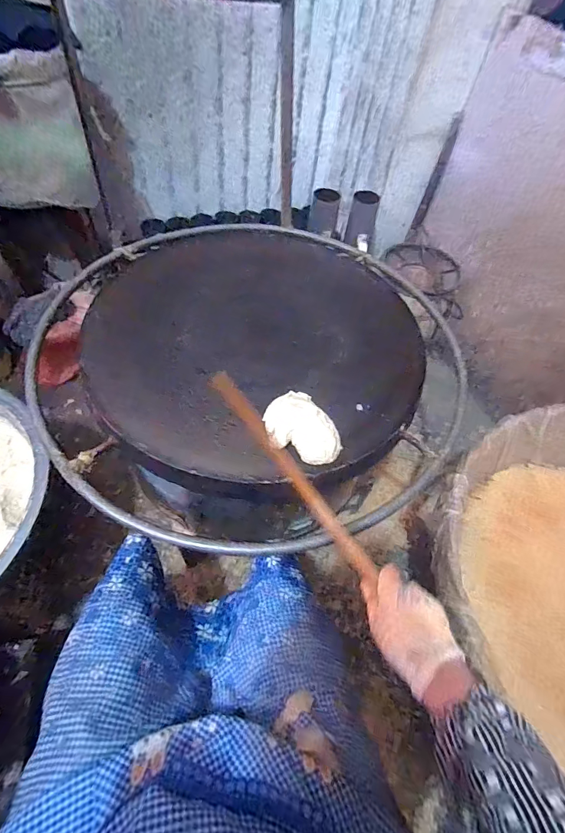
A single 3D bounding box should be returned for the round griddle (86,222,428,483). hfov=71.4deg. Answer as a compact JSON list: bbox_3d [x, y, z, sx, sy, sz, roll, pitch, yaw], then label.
[{"bbox_3d":[-0.044,-0.165,0.747,0.599,0.030,0.606,3,54,-4],"label":"round griddle"}]

